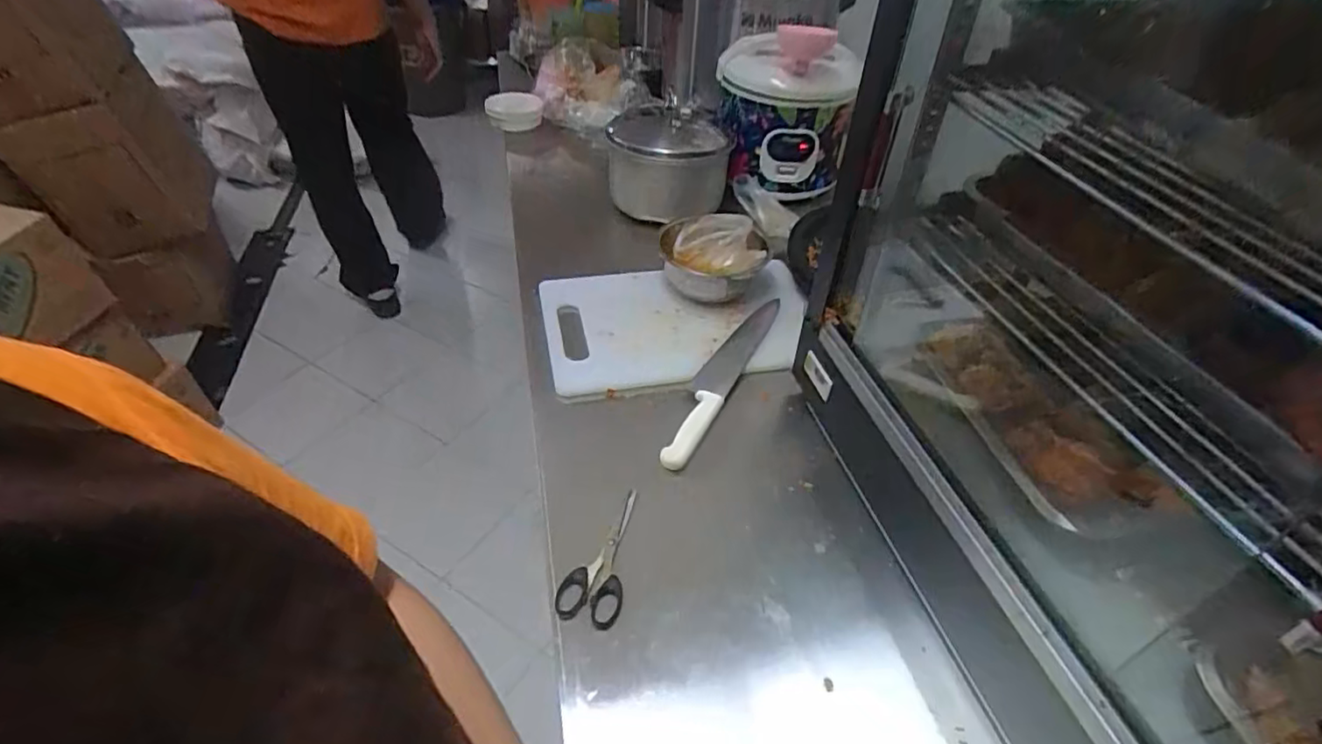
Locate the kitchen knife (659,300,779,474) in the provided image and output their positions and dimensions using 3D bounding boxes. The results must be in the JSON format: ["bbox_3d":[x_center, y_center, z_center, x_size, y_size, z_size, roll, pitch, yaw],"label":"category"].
[{"bbox_3d":[0.081,-0.006,0.817,0.053,0.023,0.339,20,48,23],"label":"kitchen knife"}]

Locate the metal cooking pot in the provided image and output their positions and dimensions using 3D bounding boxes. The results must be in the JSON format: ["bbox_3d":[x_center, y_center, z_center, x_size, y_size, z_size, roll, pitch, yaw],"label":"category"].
[{"bbox_3d":[0.013,-0.377,1.106,0.211,0.141,0.227,1,42,-1],"label":"metal cooking pot"}]

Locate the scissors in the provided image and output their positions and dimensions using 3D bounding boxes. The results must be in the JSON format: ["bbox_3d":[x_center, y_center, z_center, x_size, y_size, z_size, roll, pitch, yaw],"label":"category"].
[{"bbox_3d":[-0.057,0.181,0.626,0.059,0.013,0.147,6,45,11],"label":"scissors"}]

